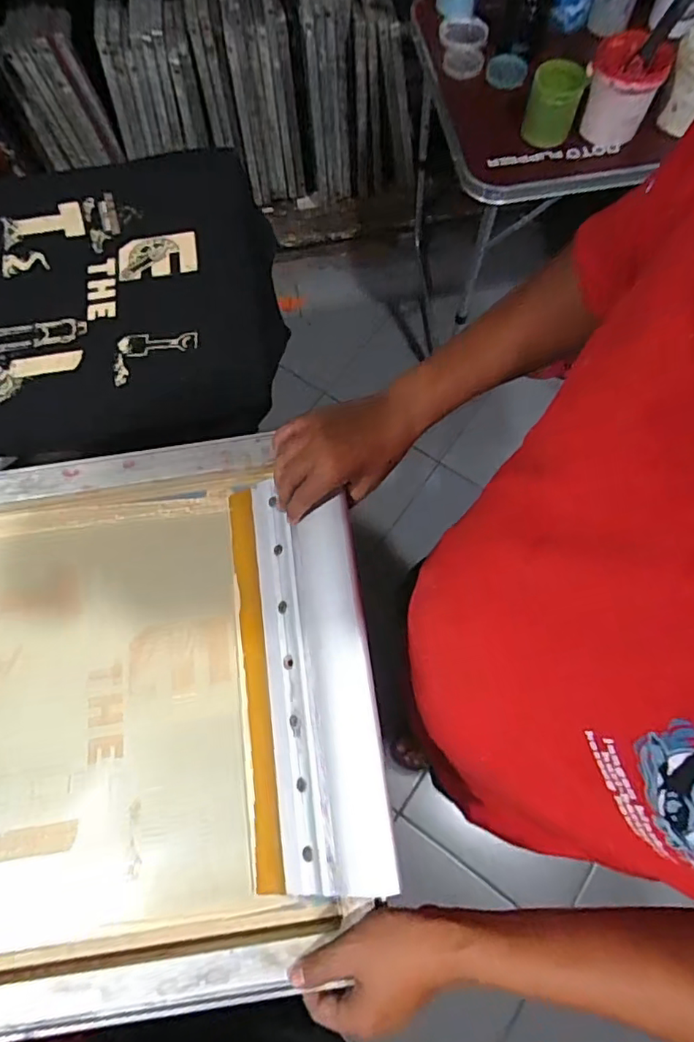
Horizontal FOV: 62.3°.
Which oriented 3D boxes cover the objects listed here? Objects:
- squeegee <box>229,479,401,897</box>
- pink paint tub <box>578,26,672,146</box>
[{"bbox_3d":[-0.037,0.122,0.497,0.127,0.030,0.341,-21,66,26],"label":"squeegee"},{"bbox_3d":[0.479,-0.749,1.003,0.119,0.124,0.105,18,71,8],"label":"pink paint tub"}]

